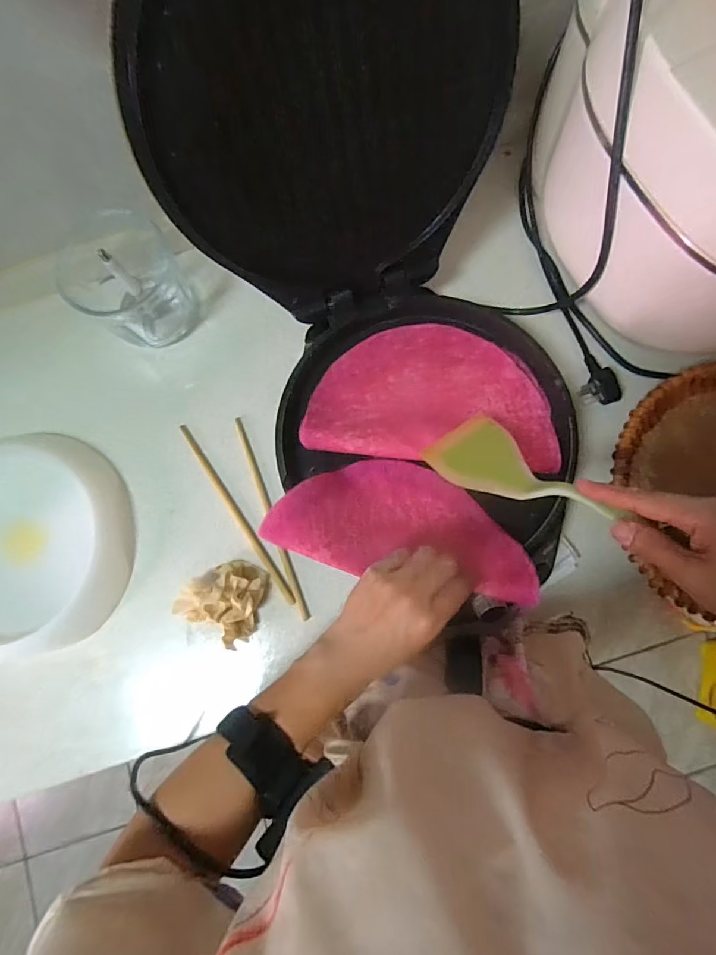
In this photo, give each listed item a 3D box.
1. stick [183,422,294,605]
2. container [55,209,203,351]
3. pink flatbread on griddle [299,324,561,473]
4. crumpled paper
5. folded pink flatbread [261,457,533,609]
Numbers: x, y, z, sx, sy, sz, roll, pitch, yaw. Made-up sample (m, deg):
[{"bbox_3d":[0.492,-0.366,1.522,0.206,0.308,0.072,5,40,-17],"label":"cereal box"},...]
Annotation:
[{"bbox_3d":[-0.136,0.039,0.530,0.012,0.004,0.232,-35,82,-4],"label":"stick"},{"bbox_3d":[-0.250,-0.218,0.528,0.111,0.098,0.112,0,81,2],"label":"container"},{"bbox_3d":[0.075,-0.088,0.492,0.246,0.010,0.144,5,74,4],"label":"pink flatbread on griddle"},{"bbox_3d":[-0.141,0.125,0.497,0.084,0.047,0.083,30,83,6],"label":"crumpled paper"},{"bbox_3d":[0.041,0.037,0.451,0.239,0.064,0.110,10,81,10],"label":"folded pink flatbread"}]

